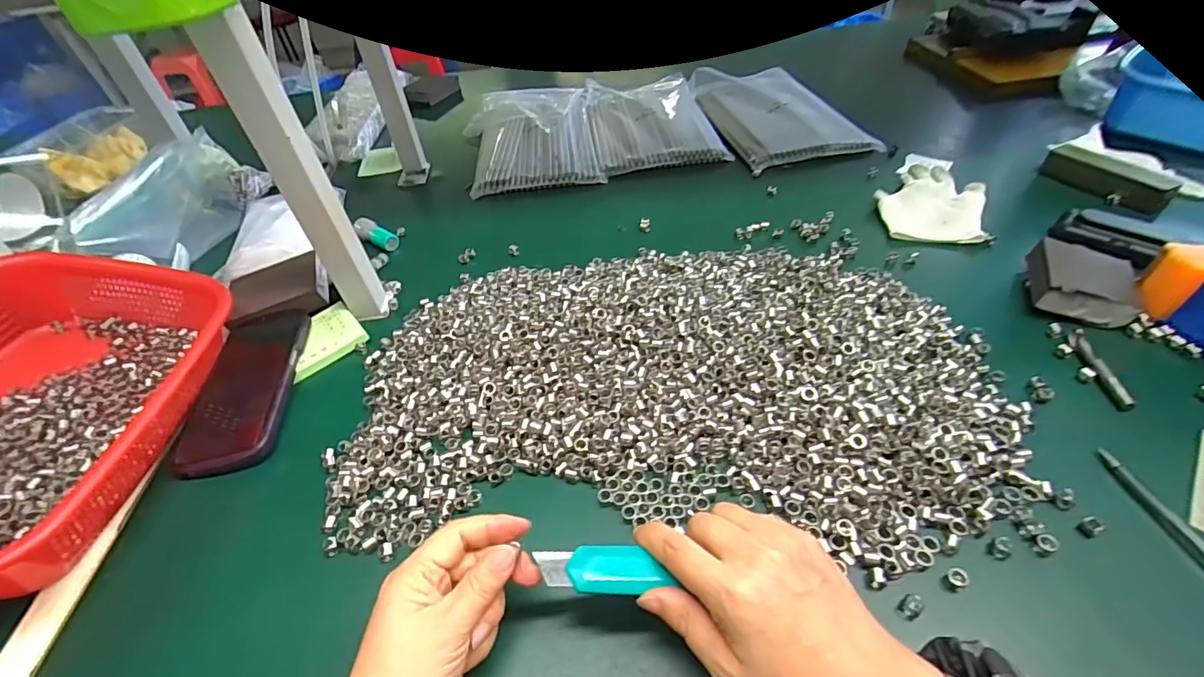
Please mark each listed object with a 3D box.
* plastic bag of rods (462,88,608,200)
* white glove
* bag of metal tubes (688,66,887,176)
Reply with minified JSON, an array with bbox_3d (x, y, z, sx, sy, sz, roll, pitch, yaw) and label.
[{"bbox_3d":[-0.113,-0.335,0.810,0.197,0.025,0.354,-11,45,-4],"label":"plastic bag of rods"},{"bbox_3d":[0.374,-0.160,0.576,0.105,0.014,0.154,14,48,20],"label":"white glove"},{"bbox_3d":[0.263,-0.362,0.796,0.181,0.025,0.334,-10,45,-3],"label":"bag of metal tubes"}]

